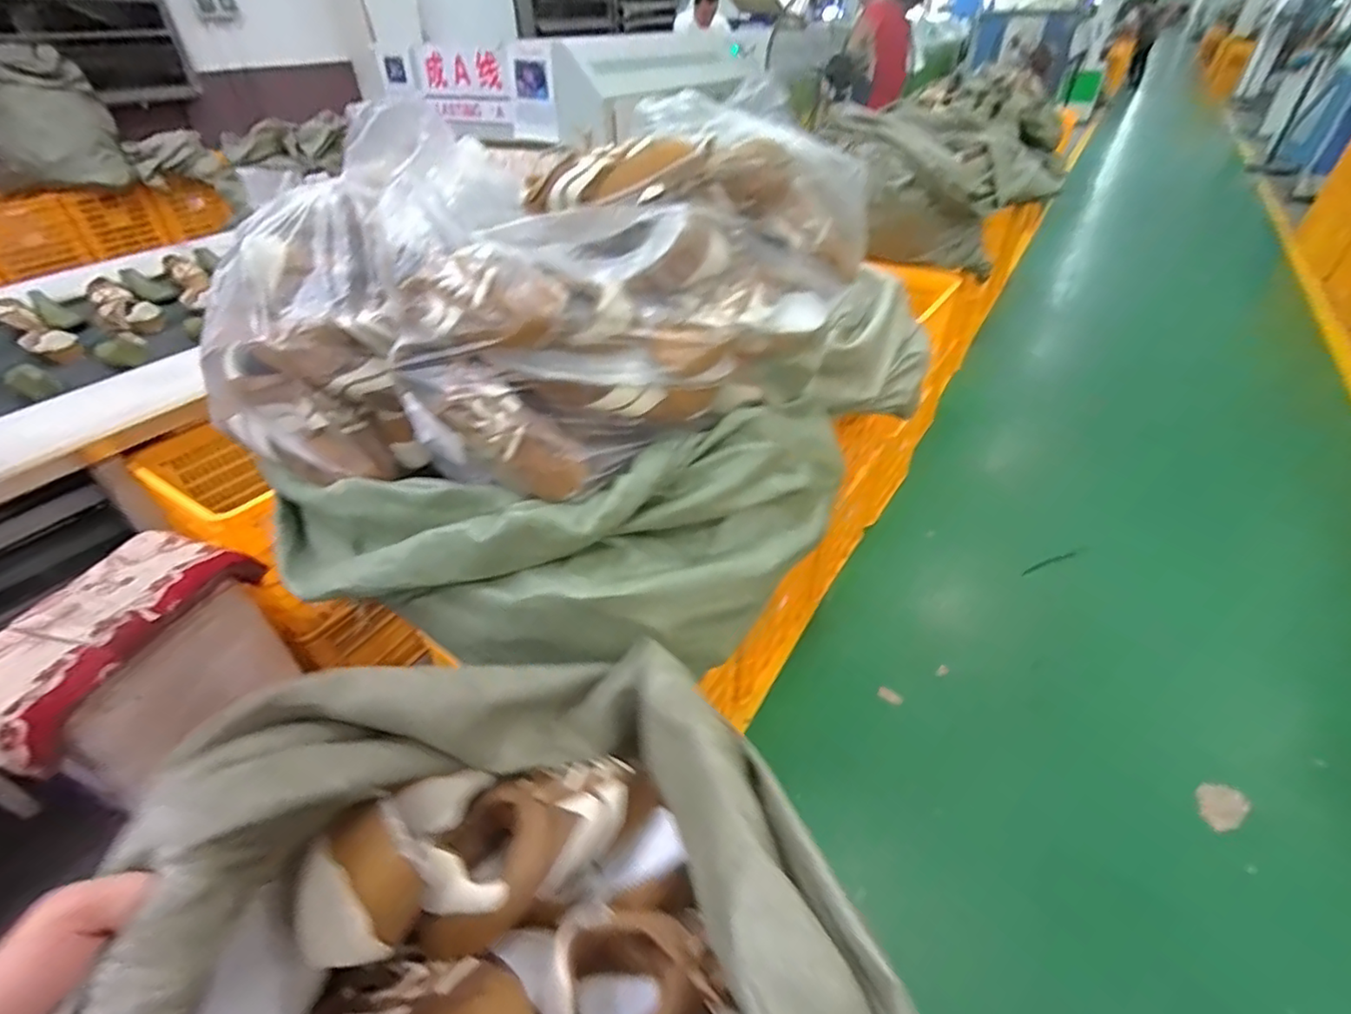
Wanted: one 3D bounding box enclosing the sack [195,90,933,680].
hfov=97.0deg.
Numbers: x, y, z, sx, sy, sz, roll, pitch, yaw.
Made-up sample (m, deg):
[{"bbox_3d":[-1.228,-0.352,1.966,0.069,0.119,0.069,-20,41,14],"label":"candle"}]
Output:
[{"bbox_3d":[-0.167,-0.162,0.676,0.629,0.382,0.572,29,49,32],"label":"sack"}]

